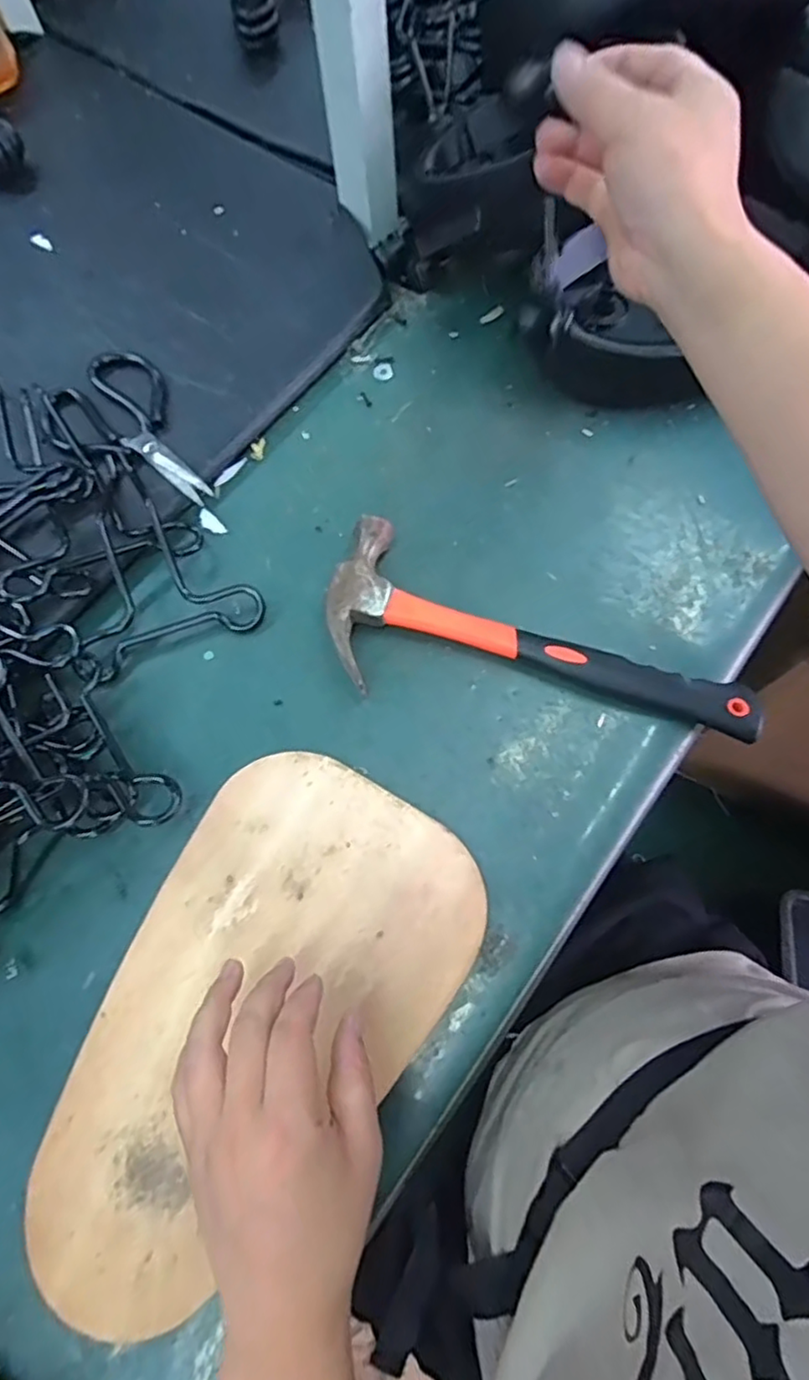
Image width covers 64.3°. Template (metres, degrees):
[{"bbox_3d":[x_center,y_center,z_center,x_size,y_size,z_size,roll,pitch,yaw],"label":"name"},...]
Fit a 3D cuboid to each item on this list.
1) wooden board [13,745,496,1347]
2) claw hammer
[{"bbox_3d":[-0.103,0.216,0.424,0.204,0.021,0.341,31,76,11],"label":"wooden board"},{"bbox_3d":[0.101,-0.032,0.496,0.326,0.030,0.125,16,74,7],"label":"claw hammer"}]

